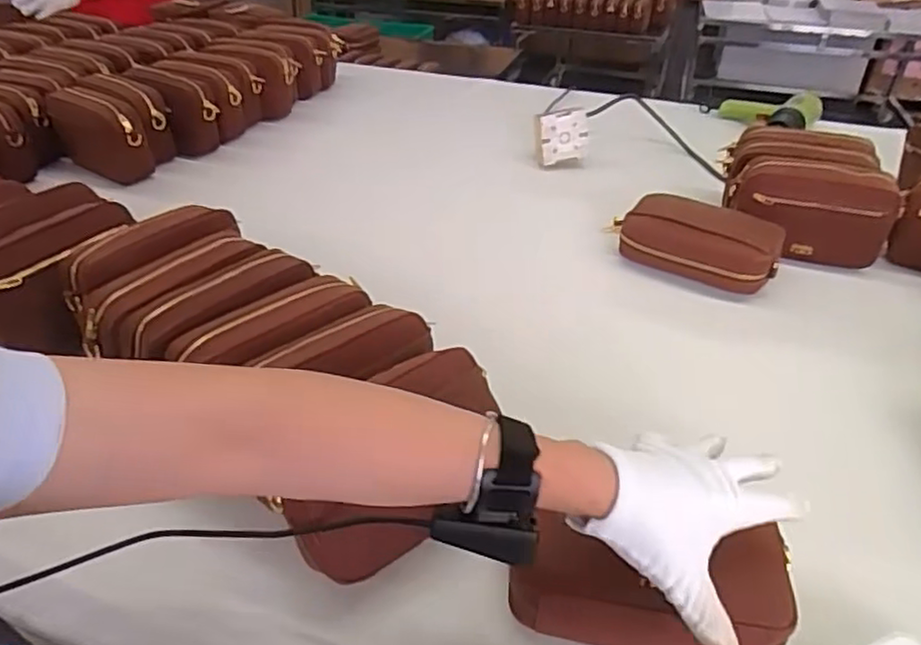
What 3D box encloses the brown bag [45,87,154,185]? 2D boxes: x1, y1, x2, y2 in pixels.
[{"bbox_3d":[-0.581,-0.299,1.096,0.177,0.138,0.062,15,38,18],"label":"brown bag"}]

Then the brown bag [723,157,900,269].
[{"bbox_3d":[0.465,-0.148,0.893,0.200,0.124,0.064,12,37,15],"label":"brown bag"}]

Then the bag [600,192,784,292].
[{"bbox_3d":[0.308,-0.106,0.879,0.208,0.065,0.119,16,39,20],"label":"bag"}]

